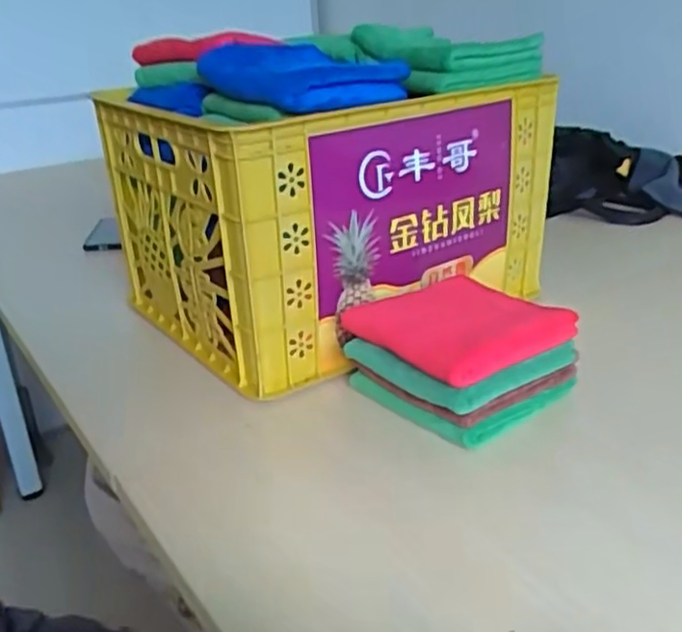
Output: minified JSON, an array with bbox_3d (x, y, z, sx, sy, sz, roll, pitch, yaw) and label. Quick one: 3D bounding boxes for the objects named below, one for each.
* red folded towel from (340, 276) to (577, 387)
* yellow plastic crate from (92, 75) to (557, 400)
[{"bbox_3d":[0.110,-0.002,0.706,0.160,0.041,0.177,-18,28,-30],"label":"red folded towel"},{"bbox_3d":[-0.005,-0.137,0.920,0.449,0.279,0.337,-19,28,-31],"label":"yellow plastic crate"}]

